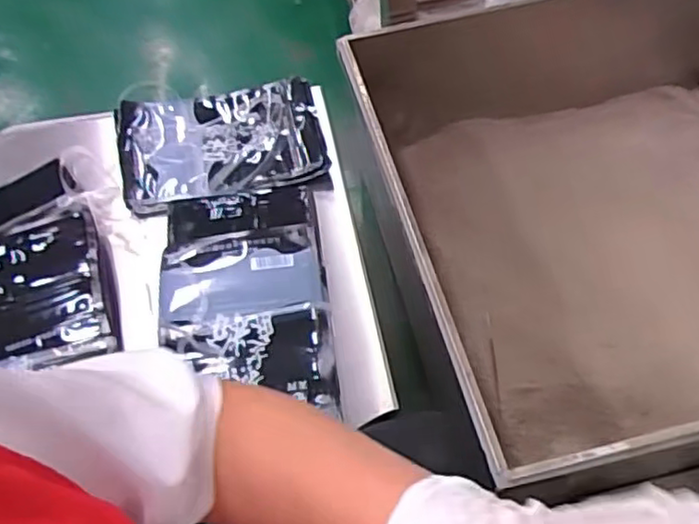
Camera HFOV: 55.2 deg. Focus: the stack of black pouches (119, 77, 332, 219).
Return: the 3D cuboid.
[{"bbox_3d":[-0.175,-0.165,0.914,0.266,0.040,0.207,-11,55,-5],"label":"stack of black pouches"}]

